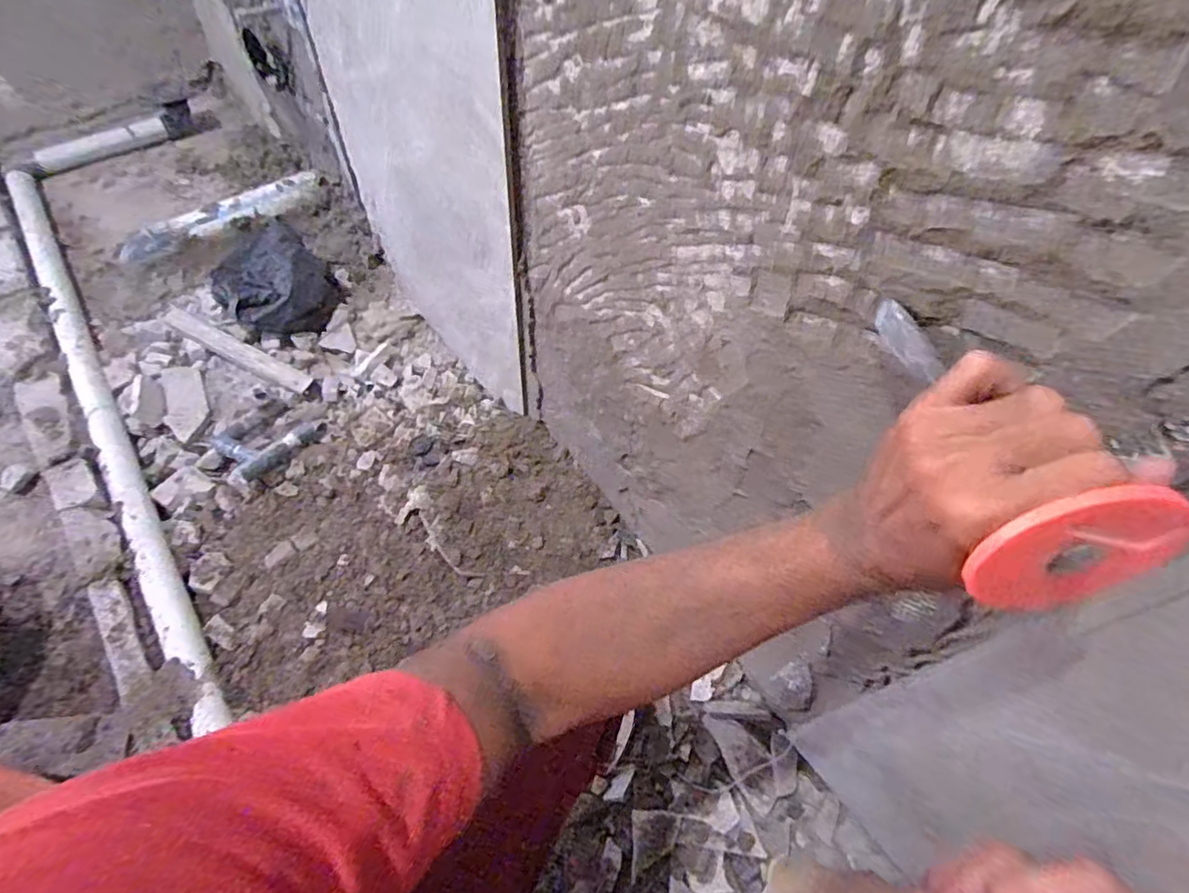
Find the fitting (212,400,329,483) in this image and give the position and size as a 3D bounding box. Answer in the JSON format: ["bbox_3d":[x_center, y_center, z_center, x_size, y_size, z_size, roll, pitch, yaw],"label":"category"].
[{"bbox_3d":[-0.544,-0.018,0.982,0.129,0.031,0.146,39,62,21],"label":"fitting"}]

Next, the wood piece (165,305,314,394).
[{"bbox_3d":[-0.677,-0.184,1.110,0.368,0.023,0.041,25,58,13],"label":"wood piece"}]

